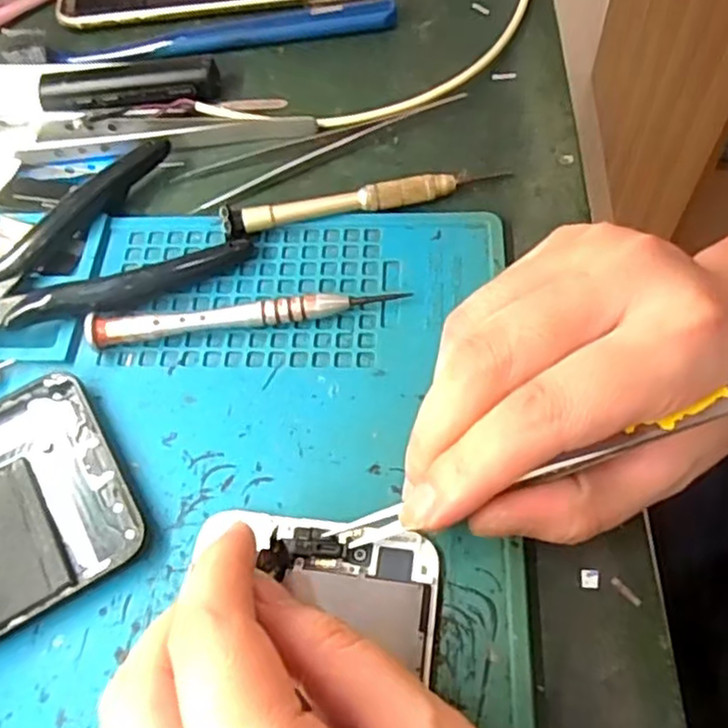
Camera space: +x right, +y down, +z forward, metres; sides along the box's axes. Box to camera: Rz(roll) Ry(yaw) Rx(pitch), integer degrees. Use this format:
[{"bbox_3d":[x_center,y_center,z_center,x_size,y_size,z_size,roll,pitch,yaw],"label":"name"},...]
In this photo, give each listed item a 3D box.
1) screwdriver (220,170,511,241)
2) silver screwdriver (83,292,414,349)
[{"bbox_3d":[0.001,-0.064,0.275,0.113,0.007,0.013,-11,102,-7],"label":"screwdriver"},{"bbox_3d":[-0.043,-0.020,0.255,0.114,0.011,0.015,-8,61,0],"label":"silver screwdriver"}]

